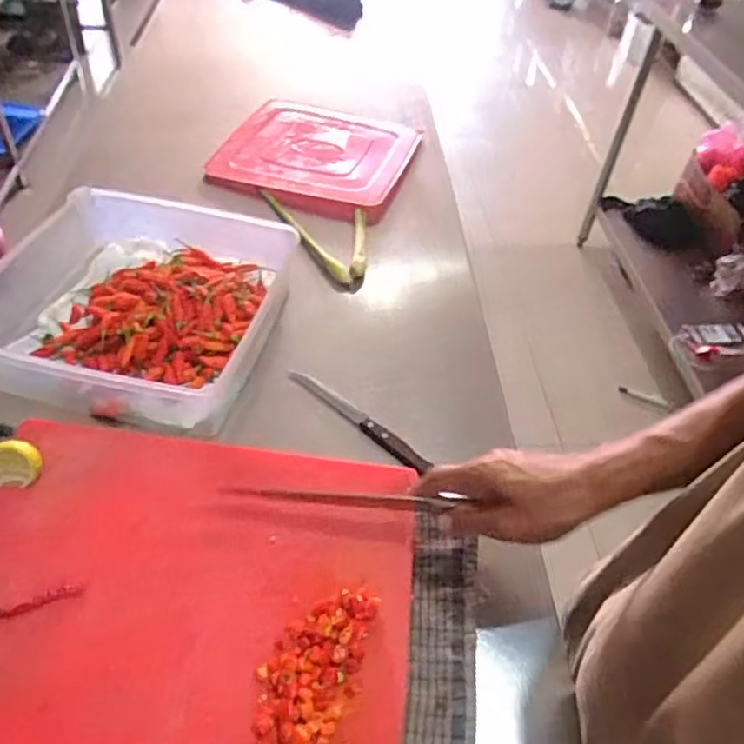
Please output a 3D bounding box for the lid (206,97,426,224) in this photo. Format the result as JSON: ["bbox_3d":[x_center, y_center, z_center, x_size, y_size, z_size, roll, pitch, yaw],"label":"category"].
[{"bbox_3d":[-0.088,-0.365,1.091,0.295,0.034,0.309,15,46,8],"label":"lid"}]

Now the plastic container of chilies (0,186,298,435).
[{"bbox_3d":[-0.270,-0.077,0.749,0.298,0.088,0.296,10,46,3],"label":"plastic container of chilies"}]

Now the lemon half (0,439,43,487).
[{"bbox_3d":[-0.325,0.081,0.588,0.050,0.028,0.032,5,46,-2],"label":"lemon half"}]

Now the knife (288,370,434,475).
[{"bbox_3d":[-0.016,0.049,0.701,0.194,0.017,0.025,37,53,26],"label":"knife"}]

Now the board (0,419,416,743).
[{"bbox_3d":[-0.161,0.173,0.540,0.380,0.030,0.288,8,46,1],"label":"board"}]

